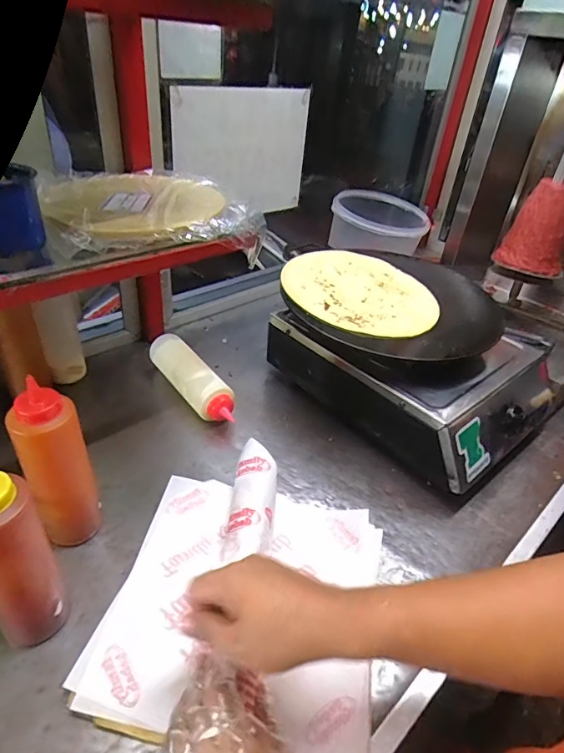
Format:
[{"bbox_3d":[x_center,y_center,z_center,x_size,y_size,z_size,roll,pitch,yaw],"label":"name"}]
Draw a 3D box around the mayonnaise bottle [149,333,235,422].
[{"bbox_3d":[-0.139,0.008,0.730,0.062,0.060,0.211,-22,44,-33],"label":"mayonnaise bottle"}]

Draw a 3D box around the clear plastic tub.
[{"bbox_3d":[0.210,-0.326,1.017,0.199,0.101,0.190,6,34,-4],"label":"clear plastic tub"}]

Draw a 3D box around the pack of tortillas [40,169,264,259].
[{"bbox_3d":[-0.164,-0.211,0.564,0.234,0.027,0.237,-14,42,-26],"label":"pack of tortillas"}]

